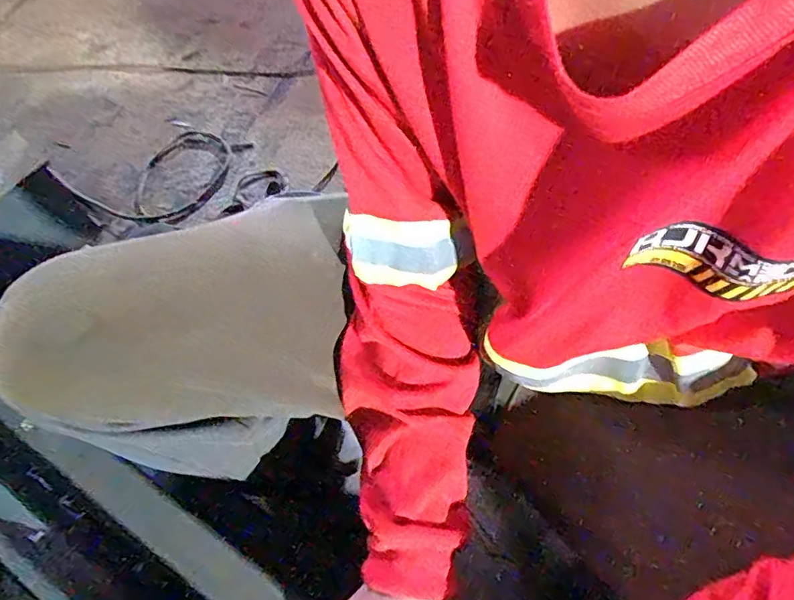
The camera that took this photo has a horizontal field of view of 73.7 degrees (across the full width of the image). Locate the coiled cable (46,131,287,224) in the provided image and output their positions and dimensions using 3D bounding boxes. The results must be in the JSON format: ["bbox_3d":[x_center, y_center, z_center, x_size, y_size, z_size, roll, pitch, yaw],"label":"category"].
[{"bbox_3d":[-0.413,-0.235,1.010,0.177,0.030,0.247,19,61,15],"label":"coiled cable"}]

